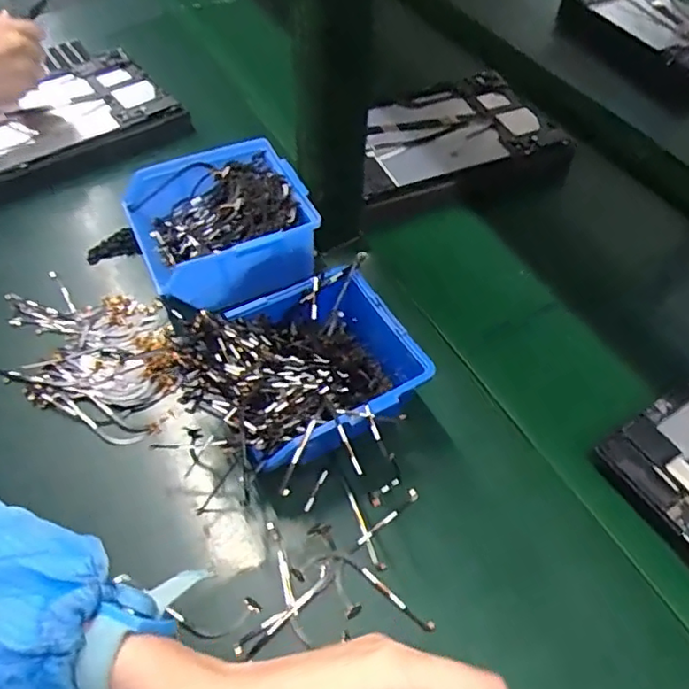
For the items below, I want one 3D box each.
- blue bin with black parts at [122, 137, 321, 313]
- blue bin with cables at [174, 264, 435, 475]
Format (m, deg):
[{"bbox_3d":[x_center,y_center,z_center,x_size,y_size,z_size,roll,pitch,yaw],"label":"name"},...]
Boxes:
[{"bbox_3d":[-0.102,-0.101,0.501,0.135,0.058,0.135,-20,55,-16],"label":"blue bin with black parts"},{"bbox_3d":[-0.027,0.028,0.414,0.147,0.068,0.124,-25,56,-19],"label":"blue bin with cables"}]

